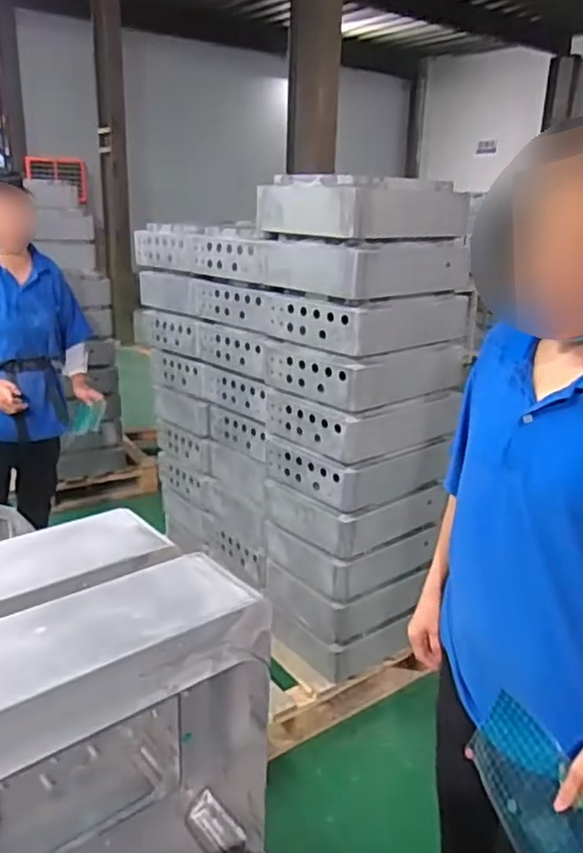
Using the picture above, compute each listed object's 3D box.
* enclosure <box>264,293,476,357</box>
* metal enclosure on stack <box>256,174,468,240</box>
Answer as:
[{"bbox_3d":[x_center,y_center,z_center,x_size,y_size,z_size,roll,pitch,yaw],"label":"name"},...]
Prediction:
[{"bbox_3d":[0.196,-0.295,1.799,0.419,0.118,0.360,-11,23,-33],"label":"enclosure"},{"bbox_3d":[0.178,-0.555,1.696,0.390,0.132,0.343,-11,23,-33],"label":"metal enclosure on stack"}]

